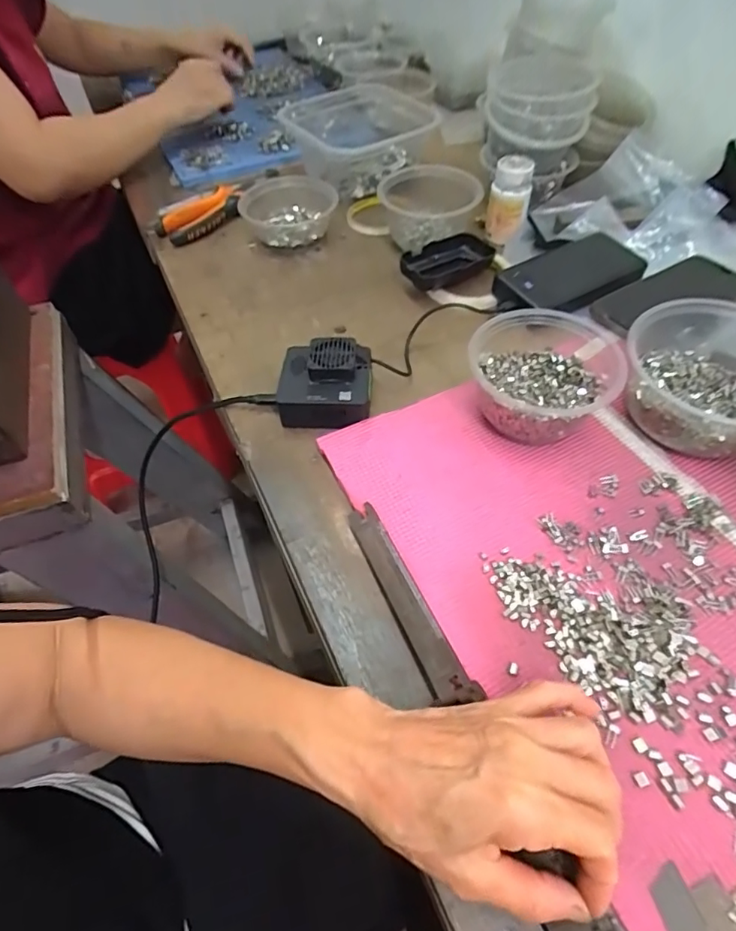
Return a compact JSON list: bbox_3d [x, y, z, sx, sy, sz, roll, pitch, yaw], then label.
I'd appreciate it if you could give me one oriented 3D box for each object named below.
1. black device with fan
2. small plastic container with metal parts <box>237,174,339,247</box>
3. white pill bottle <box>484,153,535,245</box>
[{"bbox_3d":[-0.038,-0.073,0.457,0.079,0.043,0.072,1,54,5],"label":"black device with fan"},{"bbox_3d":[-0.097,-0.314,0.640,0.117,0.044,0.117,-11,54,-4],"label":"small plastic container with metal parts"},{"bbox_3d":[0.161,-0.306,0.594,0.042,0.073,0.039,9,55,11],"label":"white pill bottle"}]

